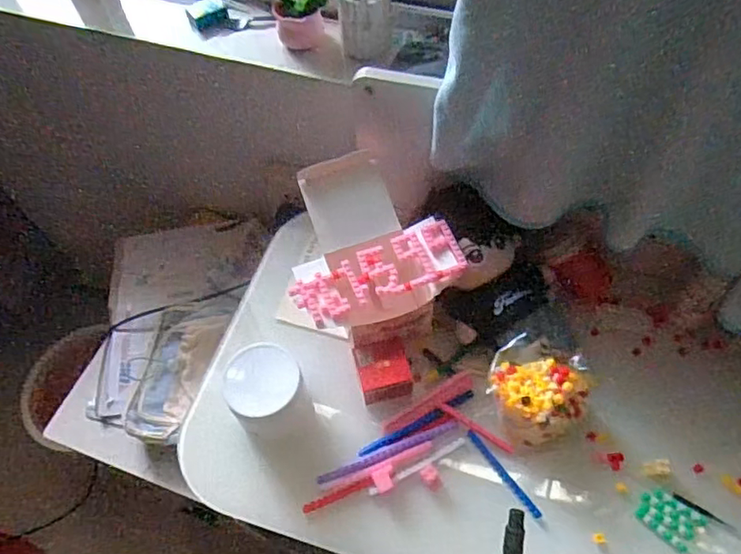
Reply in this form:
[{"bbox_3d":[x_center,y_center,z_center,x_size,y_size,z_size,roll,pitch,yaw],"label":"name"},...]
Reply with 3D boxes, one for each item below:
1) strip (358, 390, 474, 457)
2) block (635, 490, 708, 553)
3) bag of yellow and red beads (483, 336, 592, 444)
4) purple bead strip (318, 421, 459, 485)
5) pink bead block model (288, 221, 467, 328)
[{"bbox_3d":[0.048,0.150,0.583,0.132,0.005,0.014,-24,58,-13],"label":"strip"},{"bbox_3d":[0.283,0.225,0.534,0.052,0.004,0.042,38,65,25],"label":"block"},{"bbox_3d":[0.164,0.115,0.561,0.094,0.080,0.088,25,60,19],"label":"bag of yellow and red beads"},{"bbox_3d":[0.019,0.174,0.566,0.149,0.009,0.013,-19,57,-10],"label":"purple bead strip"},{"bbox_3d":[0.007,-0.006,0.572,0.172,0.021,0.063,-18,57,-9],"label":"pink bead block model"}]

